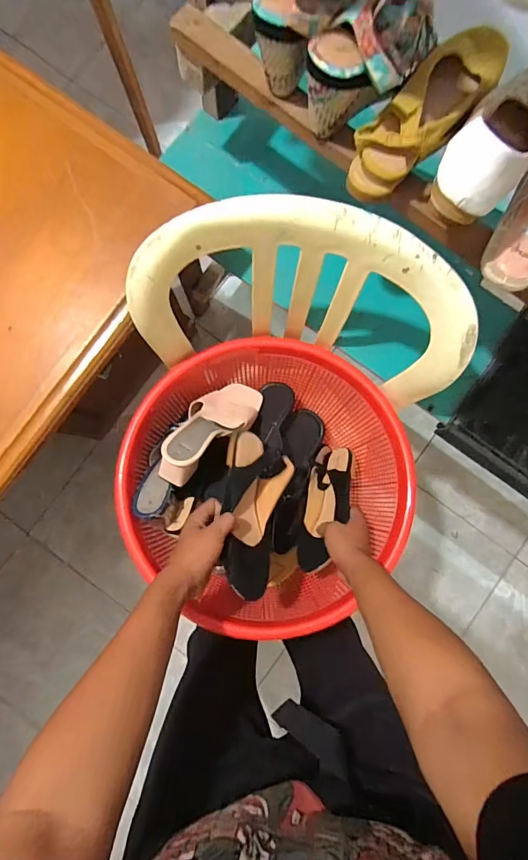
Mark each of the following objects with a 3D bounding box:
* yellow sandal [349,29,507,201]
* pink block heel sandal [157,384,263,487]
[{"bbox_3d":[0.189,-0.365,0.480,0.091,0.074,0.230,43,85,3],"label":"yellow sandal"},{"bbox_3d":[-0.081,-0.012,0.716,0.091,0.058,0.240,41,48,1],"label":"pink block heel sandal"}]

